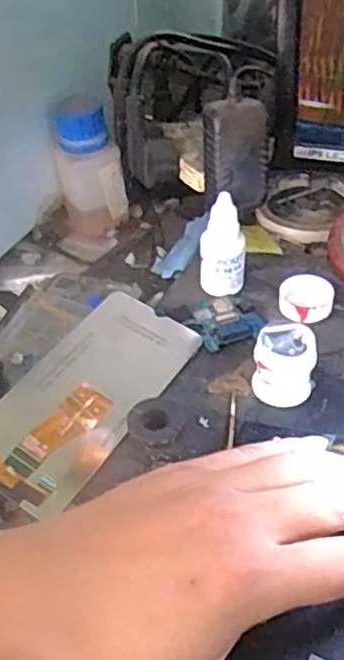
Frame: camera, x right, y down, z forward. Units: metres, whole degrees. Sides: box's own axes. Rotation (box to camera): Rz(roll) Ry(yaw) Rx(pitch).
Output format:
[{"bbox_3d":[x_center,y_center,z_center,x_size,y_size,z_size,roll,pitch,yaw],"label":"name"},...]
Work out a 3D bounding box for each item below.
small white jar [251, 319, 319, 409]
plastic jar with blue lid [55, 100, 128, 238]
[{"bbox_3d":[0.065,0.019,0.399,0.032,0.035,0.035,-2,43,2],"label":"small white jar"},{"bbox_3d":[-0.064,-0.124,0.542,0.039,0.100,0.040,-2,43,2],"label":"plastic jar with blue lid"}]

